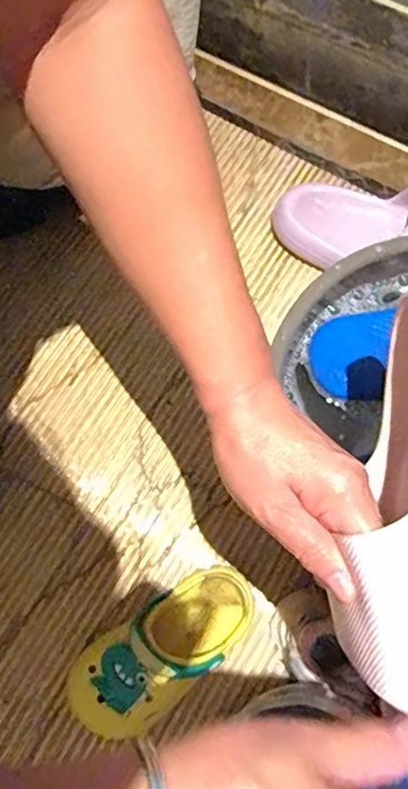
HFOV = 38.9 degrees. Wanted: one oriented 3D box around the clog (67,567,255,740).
[{"bbox_3d":[-0.032,0.218,0.498,0.167,0.063,0.075,-33,75,-10],"label":"clog"}]

